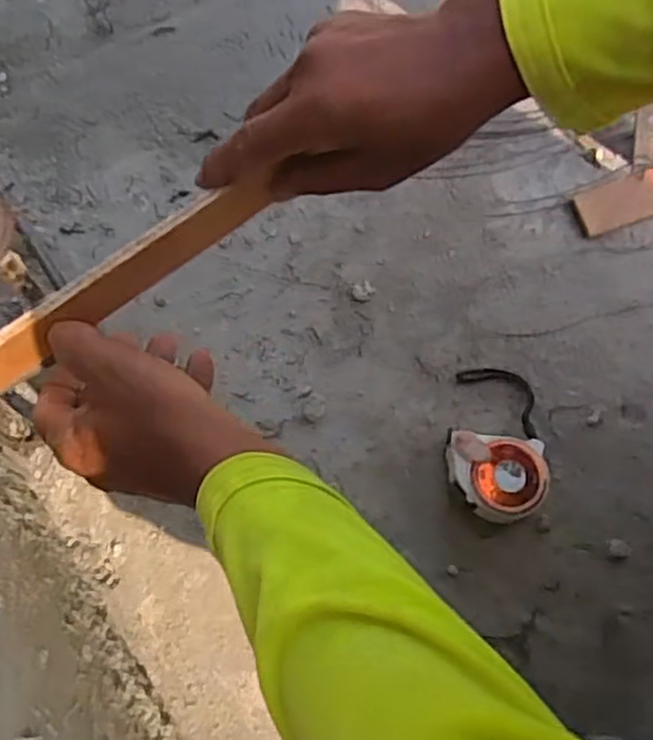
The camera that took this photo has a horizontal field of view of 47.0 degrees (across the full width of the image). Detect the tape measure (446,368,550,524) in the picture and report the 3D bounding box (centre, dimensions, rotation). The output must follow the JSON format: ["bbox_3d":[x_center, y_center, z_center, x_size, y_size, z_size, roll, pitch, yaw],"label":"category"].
[{"bbox_3d":[0.132,0.056,0.593,0.074,0.033,0.123,2,72,-1],"label":"tape measure"}]

